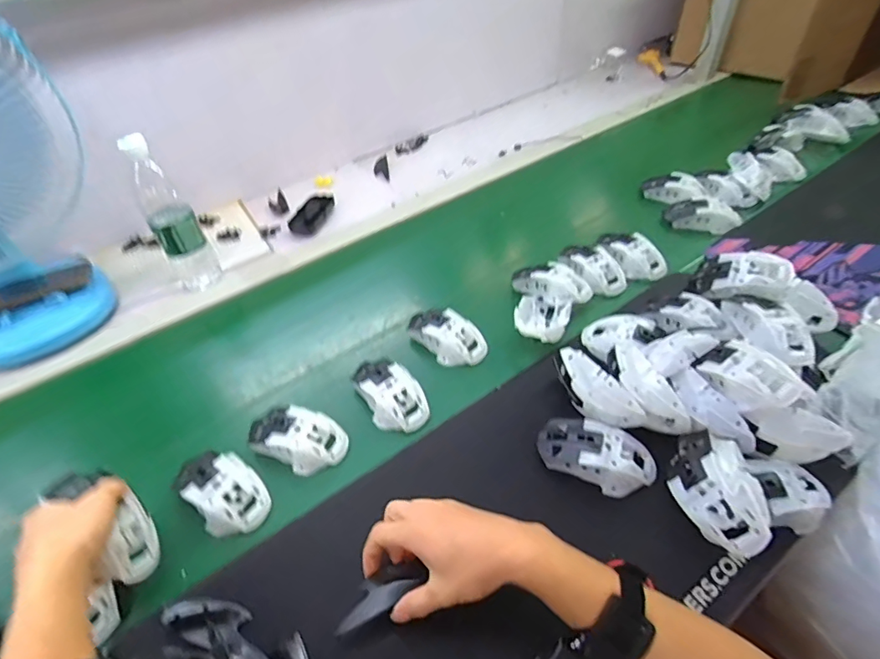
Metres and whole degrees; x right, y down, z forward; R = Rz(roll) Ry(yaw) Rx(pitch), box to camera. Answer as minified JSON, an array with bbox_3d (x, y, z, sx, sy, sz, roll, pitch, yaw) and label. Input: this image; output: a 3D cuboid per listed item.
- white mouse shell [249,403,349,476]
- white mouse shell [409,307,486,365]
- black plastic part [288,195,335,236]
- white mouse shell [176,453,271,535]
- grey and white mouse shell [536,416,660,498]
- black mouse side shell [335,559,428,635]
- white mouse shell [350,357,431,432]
[{"bbox_3d":[-0.162,0.117,0.543,0.111,0.035,0.064,16,49,20],"label":"white mouse shell"},{"bbox_3d":[0.010,0.005,0.638,0.065,0.031,0.112,-34,51,-24],"label":"white mouse shell"},{"bbox_3d":[-0.232,-0.210,0.879,0.050,0.025,0.112,6,47,12],"label":"black plastic part"},{"bbox_3d":[-0.227,0.165,0.502,0.107,0.032,0.064,30,55,30],"label":"white mouse shell"},{"bbox_3d":[0.161,0.125,0.495,0.114,0.037,0.059,16,49,20],"label":"grey and white mouse shell"},{"bbox_3d":[-0.052,0.225,0.412,0.082,0.014,0.031,-30,50,-30],"label":"black mouse side shell"},{"bbox_3d":[-0.062,0.072,0.578,0.067,0.033,0.116,-29,49,-21],"label":"white mouse shell"}]

